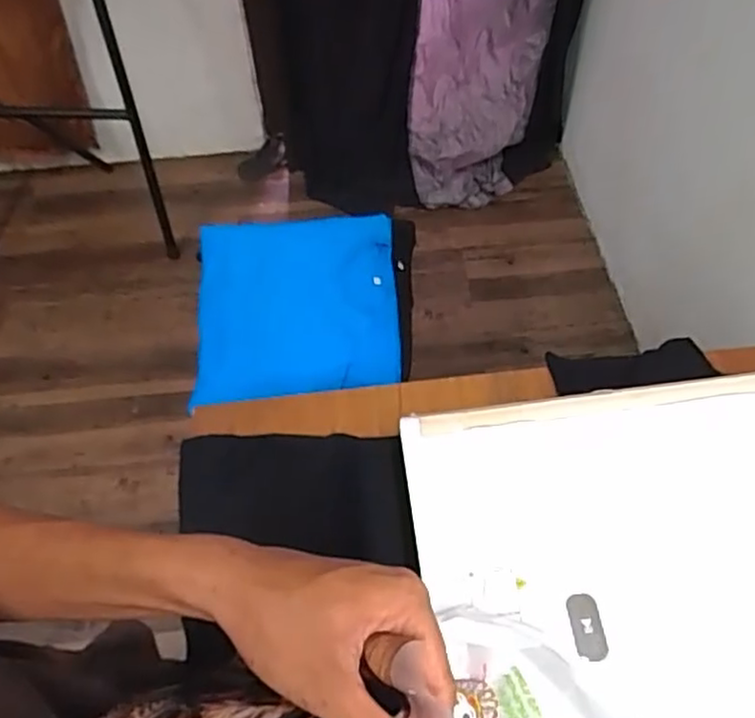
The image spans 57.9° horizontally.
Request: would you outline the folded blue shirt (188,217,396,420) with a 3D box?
[{"bbox_3d":[-0.138,-0.096,1.172,0.335,0.025,0.327,-4,72,0],"label":"folded blue shirt"}]

